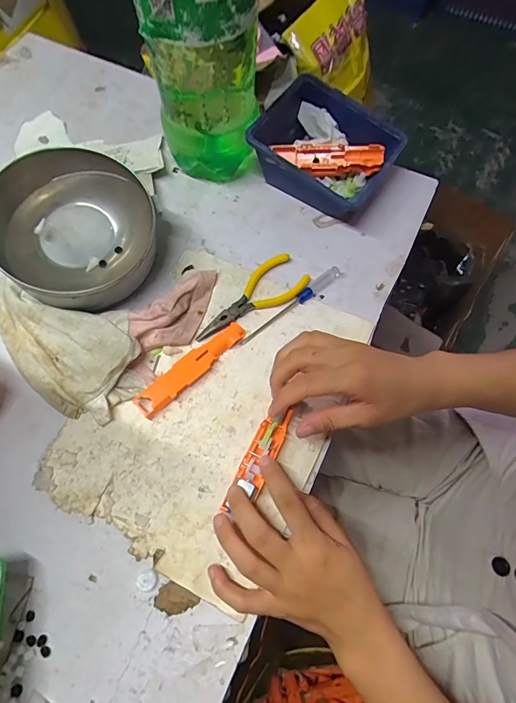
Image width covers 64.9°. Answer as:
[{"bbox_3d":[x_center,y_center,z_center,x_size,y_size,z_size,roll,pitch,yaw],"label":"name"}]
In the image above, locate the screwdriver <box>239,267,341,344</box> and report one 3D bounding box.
[{"bbox_3d":[0.035,-0.047,0.407,0.129,0.010,0.010,-38,73,-16],"label":"screwdriver"}]

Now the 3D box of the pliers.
[{"bbox_3d":[-0.007,-0.052,0.411,0.129,0.007,0.048,-36,72,-15],"label":"pliers"}]

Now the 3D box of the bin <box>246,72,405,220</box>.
[{"bbox_3d":[0.074,-0.216,0.451,0.136,0.072,0.118,32,70,11],"label":"bin"}]

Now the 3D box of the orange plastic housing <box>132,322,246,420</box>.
[{"bbox_3d":[-0.060,0.014,0.374,0.119,0.011,0.023,-41,74,-17],"label":"orange plastic housing"}]

